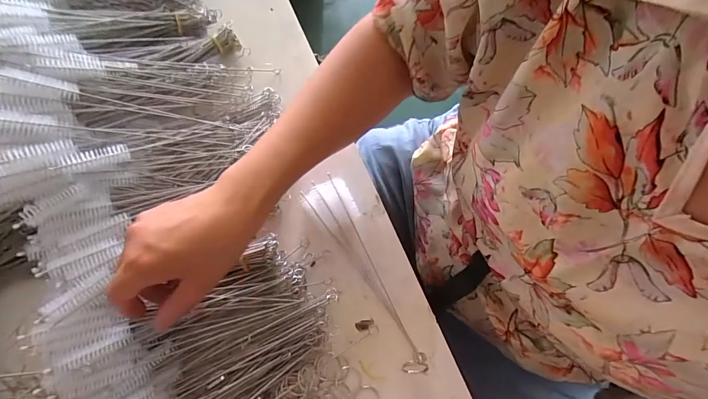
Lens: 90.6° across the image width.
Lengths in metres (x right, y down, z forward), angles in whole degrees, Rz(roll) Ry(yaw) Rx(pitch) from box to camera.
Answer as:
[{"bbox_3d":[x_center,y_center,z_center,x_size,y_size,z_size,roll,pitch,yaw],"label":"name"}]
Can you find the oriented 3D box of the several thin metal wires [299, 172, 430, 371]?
[{"bbox_3d":[0.013,0.070,0.350,0.042,0.020,0.207,-27,74,-8],"label":"several thin metal wires"}]

